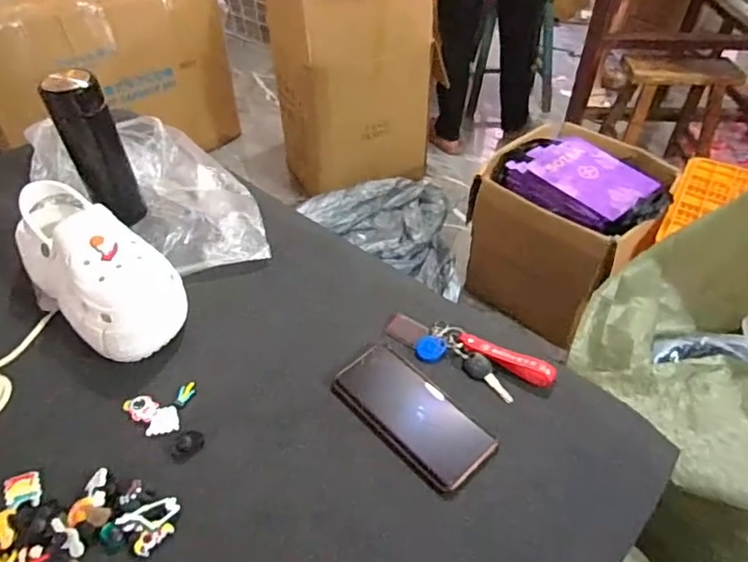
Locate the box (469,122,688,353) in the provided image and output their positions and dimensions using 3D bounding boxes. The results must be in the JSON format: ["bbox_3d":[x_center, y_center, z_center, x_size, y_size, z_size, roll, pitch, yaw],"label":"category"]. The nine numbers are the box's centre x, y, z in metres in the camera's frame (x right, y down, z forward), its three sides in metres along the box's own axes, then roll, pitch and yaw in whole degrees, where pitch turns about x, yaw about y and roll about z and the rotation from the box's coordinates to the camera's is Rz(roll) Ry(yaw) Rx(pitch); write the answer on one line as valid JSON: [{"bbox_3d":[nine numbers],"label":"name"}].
[{"bbox_3d":[0.547,-0.155,1.545,0.426,0.420,0.422,35,55,30],"label":"box"}]

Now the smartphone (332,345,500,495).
[{"bbox_3d":[0.036,0.125,0.528,0.077,0.014,0.162,-34,54,-29],"label":"smartphone"}]

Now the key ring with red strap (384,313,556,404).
[{"bbox_3d":[0.097,0.074,0.575,0.176,0.017,0.056,27,51,25],"label":"key ring with red strap"}]

